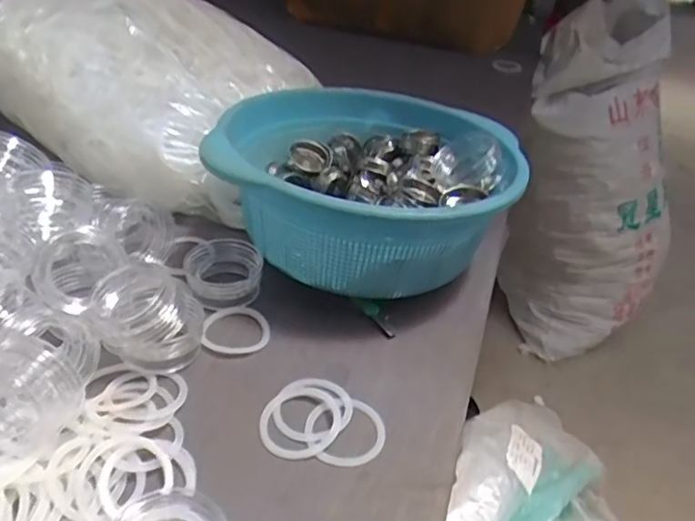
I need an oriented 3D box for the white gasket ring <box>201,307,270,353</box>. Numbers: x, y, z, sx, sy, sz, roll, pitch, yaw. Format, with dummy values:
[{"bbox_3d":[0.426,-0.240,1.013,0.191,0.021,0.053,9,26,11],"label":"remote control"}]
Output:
[{"bbox_3d":[-0.094,0.058,0.488,0.056,0.010,0.052,4,36,-3],"label":"white gasket ring"}]

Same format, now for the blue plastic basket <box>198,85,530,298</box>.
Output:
[{"bbox_3d":[0.017,-0.069,0.573,0.267,0.132,0.275,10,37,6],"label":"blue plastic basket"}]

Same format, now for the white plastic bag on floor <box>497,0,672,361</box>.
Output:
[{"bbox_3d":[0.633,-0.186,1.468,0.412,0.762,0.408,-22,44,-32],"label":"white plastic bag on floor"}]

